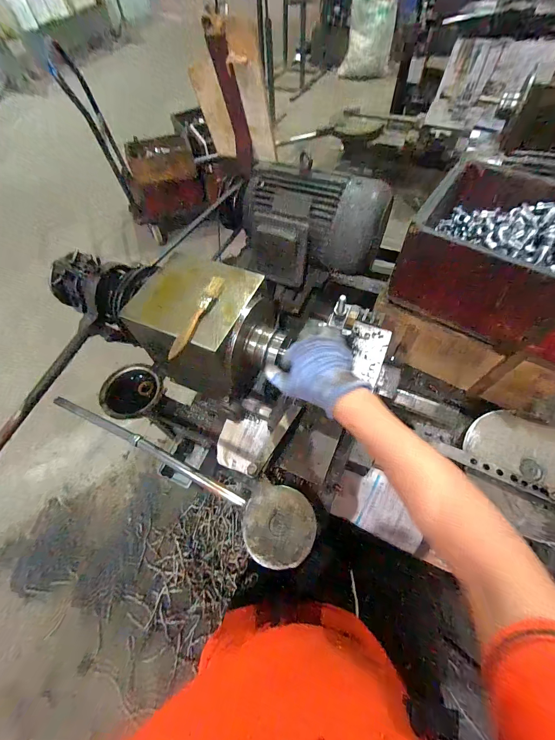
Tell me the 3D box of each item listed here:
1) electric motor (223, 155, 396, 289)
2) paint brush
[{"bbox_3d":[0.052,-0.298,0.658,0.322,0.175,0.202,14,62,12],"label":"electric motor"},{"bbox_3d":[-0.115,-0.078,0.431,0.019,0.008,0.148,17,62,13],"label":"paint brush"}]

